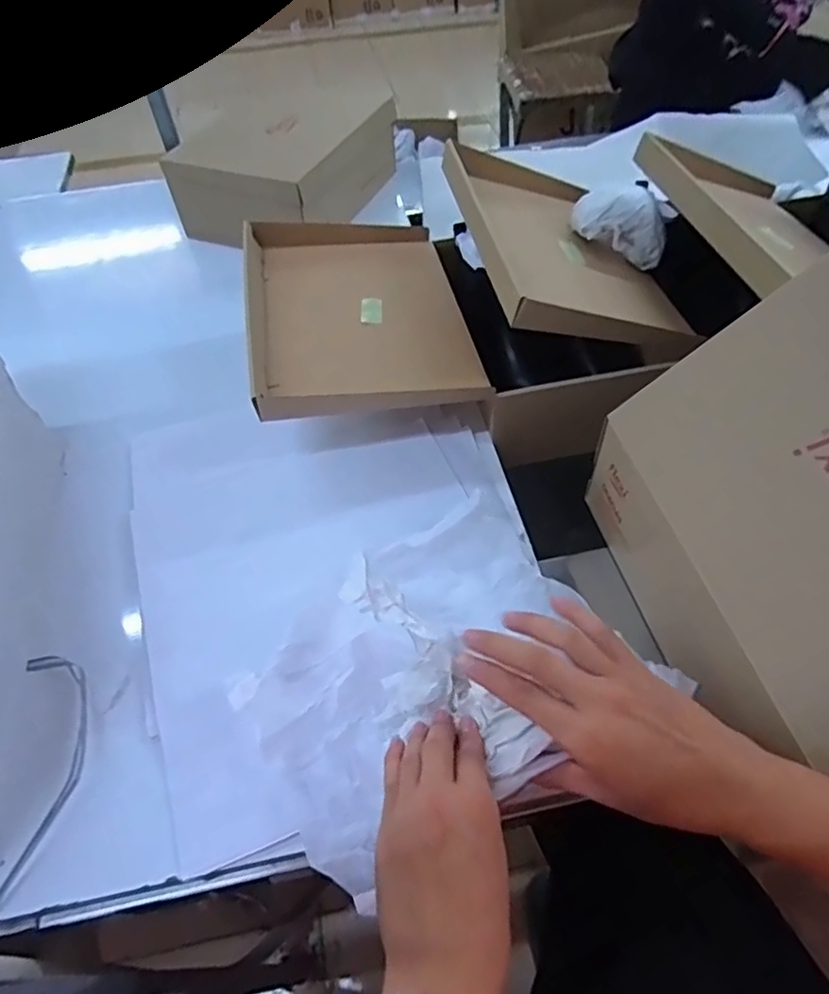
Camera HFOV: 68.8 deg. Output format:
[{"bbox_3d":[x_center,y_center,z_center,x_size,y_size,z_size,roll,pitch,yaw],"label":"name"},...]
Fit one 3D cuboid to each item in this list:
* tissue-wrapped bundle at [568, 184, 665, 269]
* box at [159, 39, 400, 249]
[{"bbox_3d":[0.262,-0.355,0.774,0.121,0.084,0.075,11,54,11],"label":"tissue-wrapped bundle"},{"bbox_3d":[-0.219,-0.594,1.078,0.269,0.123,0.382,19,56,16],"label":"box"}]

